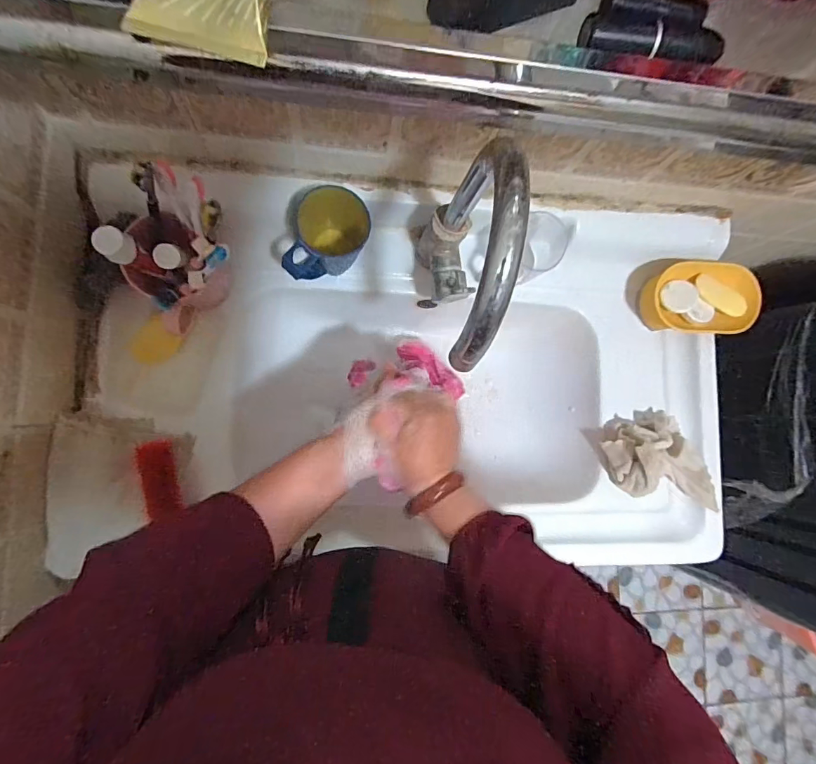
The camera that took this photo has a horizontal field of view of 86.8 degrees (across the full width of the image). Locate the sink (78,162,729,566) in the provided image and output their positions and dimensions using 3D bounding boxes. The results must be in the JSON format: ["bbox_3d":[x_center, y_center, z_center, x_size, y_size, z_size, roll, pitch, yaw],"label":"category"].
[{"bbox_3d":[0.021,0.001,0.608,0.798,0.183,0.454,3,85,-9],"label":"sink"}]

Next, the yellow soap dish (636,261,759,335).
[{"bbox_3d":[0.404,-0.115,0.605,0.145,0.057,0.094,0,85,-9],"label":"yellow soap dish"}]

